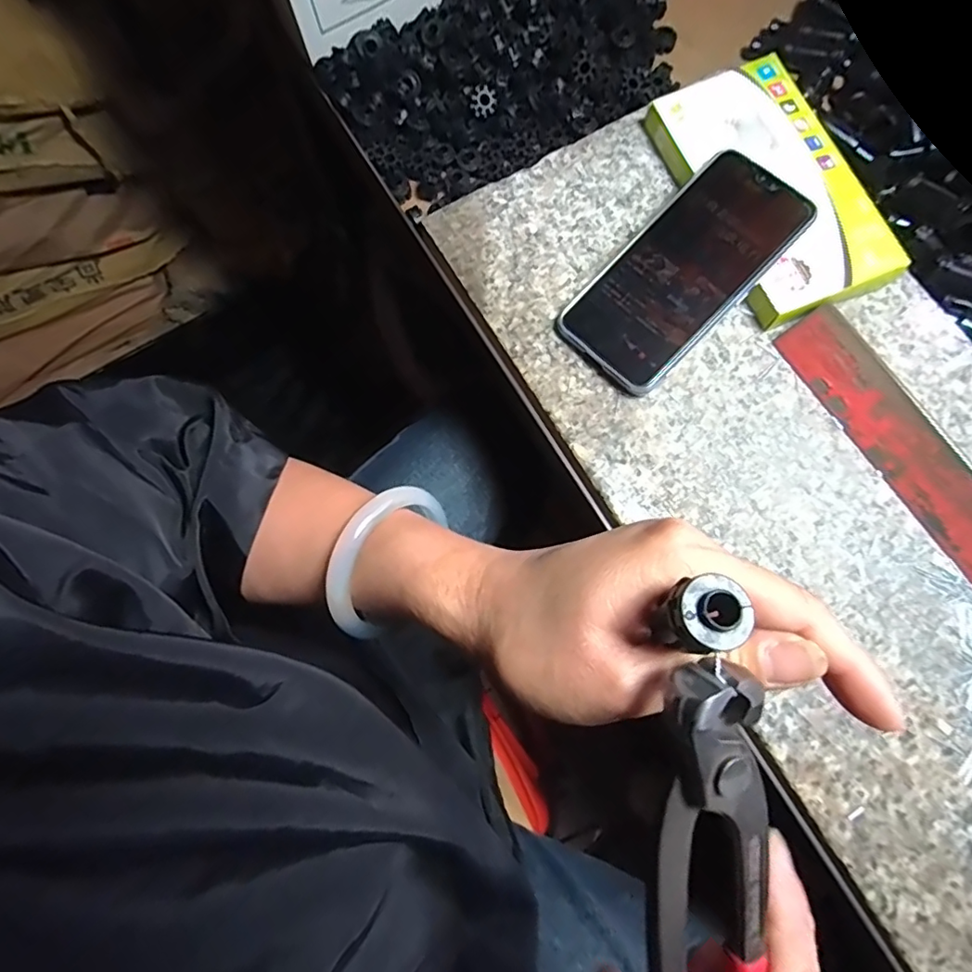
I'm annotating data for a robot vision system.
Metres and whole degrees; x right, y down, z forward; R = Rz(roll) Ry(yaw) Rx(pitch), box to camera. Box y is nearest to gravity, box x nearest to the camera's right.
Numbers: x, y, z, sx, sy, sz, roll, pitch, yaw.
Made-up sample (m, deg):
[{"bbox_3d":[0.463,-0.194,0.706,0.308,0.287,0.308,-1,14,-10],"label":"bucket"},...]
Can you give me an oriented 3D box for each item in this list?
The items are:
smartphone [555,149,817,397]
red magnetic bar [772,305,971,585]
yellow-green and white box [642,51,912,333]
[{"bbox_3d":[0.123,-0.134,0.337,0.156,0.006,0.076,-44,76,1],"label":"smartphone"},{"bbox_3d":[0.255,-0.005,0.311,0.026,0.026,0.227,-30,78,-6],"label":"red magnetic bar"},{"bbox_3d":[0.189,-0.195,0.358,0.098,0.028,0.177,-19,77,-3],"label":"yellow-green and white box"}]

